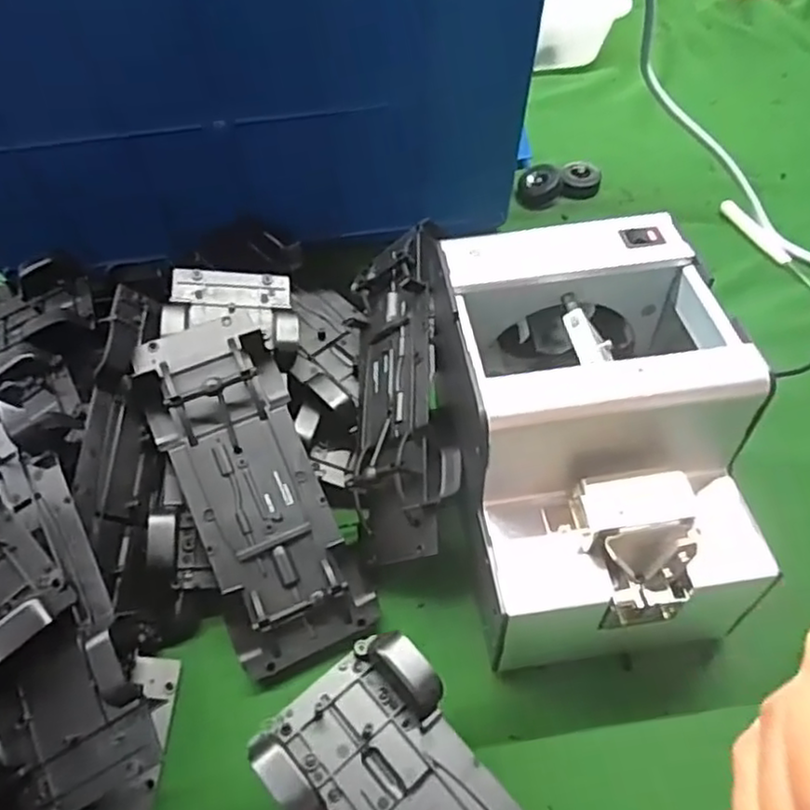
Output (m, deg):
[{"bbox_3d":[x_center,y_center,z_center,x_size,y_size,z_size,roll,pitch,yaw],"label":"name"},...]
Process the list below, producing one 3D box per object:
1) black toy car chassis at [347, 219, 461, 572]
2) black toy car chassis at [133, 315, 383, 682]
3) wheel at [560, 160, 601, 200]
[{"bbox_3d":[-0.006,-0.008,0.383,0.026,0.069,0.188,15,61,-38],"label":"black toy car chassis"},{"bbox_3d":[-0.086,0.044,0.374,0.076,0.033,0.194,-22,77,-13],"label":"black toy car chassis"},{"bbox_3d":[0.159,-0.202,0.606,0.035,0.023,0.035,-1,52,2],"label":"wheel"}]

